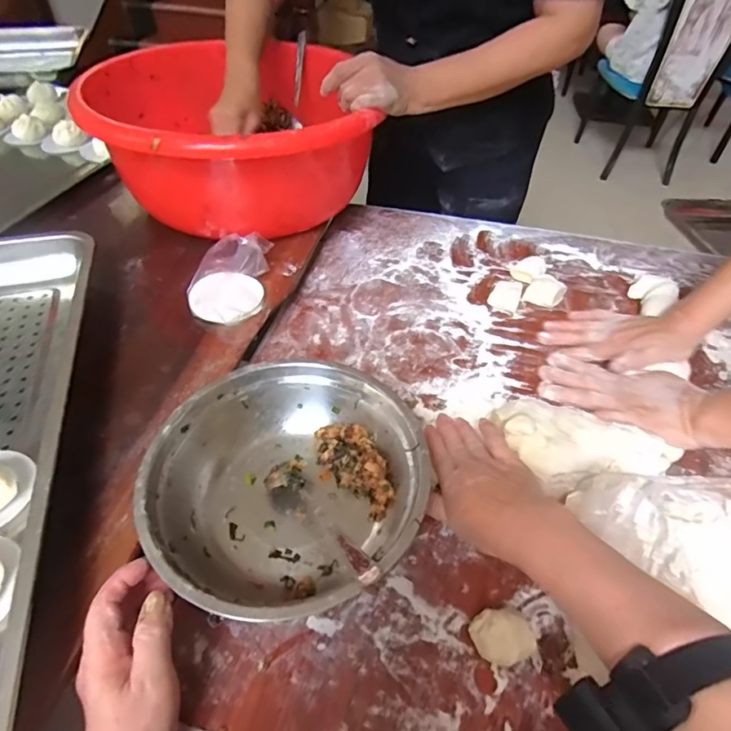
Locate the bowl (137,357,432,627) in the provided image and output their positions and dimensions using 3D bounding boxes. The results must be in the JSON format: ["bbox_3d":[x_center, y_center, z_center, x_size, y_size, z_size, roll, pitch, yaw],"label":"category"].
[{"bbox_3d":[-0.071,0.108,0.431,0.222,0.073,0.228,1,47,-2],"label":"bowl"}]

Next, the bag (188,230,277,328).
[{"bbox_3d":[-0.169,-0.114,0.589,0.089,0.053,0.141,6,47,3],"label":"bag"}]

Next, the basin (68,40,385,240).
[{"bbox_3d":[-0.176,-0.325,0.707,0.343,0.172,0.368,1,47,-2],"label":"basin"}]

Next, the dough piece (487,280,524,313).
[{"bbox_3d":[0.191,-0.094,0.650,0.038,0.019,0.049,22,50,17],"label":"dough piece"}]

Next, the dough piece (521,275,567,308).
[{"bbox_3d":[0.245,-0.100,0.652,0.044,0.020,0.054,29,52,22],"label":"dough piece"}]

